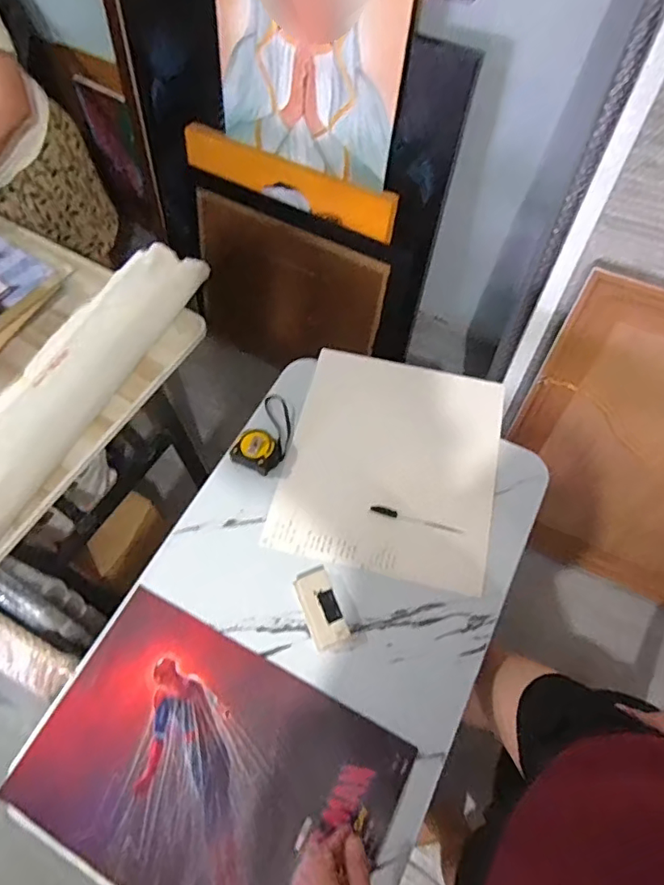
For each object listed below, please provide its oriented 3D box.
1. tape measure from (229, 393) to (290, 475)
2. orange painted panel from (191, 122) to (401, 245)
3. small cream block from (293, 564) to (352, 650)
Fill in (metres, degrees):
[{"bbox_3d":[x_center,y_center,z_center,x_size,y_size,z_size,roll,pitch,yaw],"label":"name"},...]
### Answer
[{"bbox_3d":[-0.107,-0.019,0.894,0.073,0.030,0.146,20,65,11],"label":"tape measure"},{"bbox_3d":[-0.115,-0.671,1.351,0.602,0.107,0.017,27,41,11],"label":"orange painted panel"},{"bbox_3d":[-0.016,0.236,0.769,0.053,0.021,0.110,-20,64,-9],"label":"small cream block"}]

